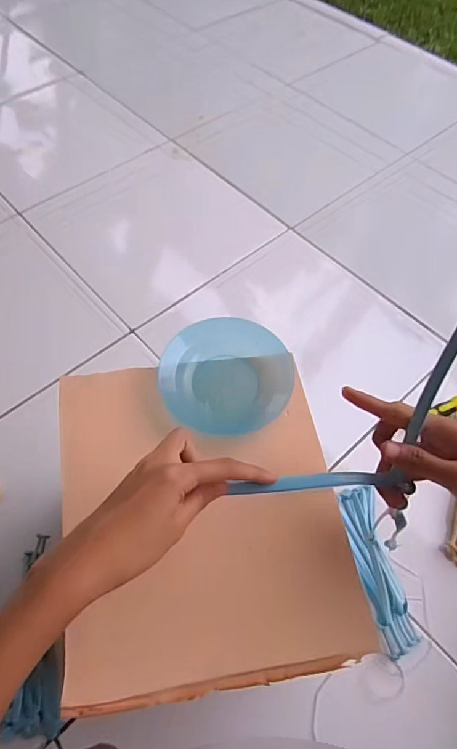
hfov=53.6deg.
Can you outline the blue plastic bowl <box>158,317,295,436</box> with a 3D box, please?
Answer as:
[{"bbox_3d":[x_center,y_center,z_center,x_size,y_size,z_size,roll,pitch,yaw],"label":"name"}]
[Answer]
[{"bbox_3d":[-0.003,-0.001,0.455,0.124,0.022,0.124,1,59,-1],"label":"blue plastic bowl"}]

